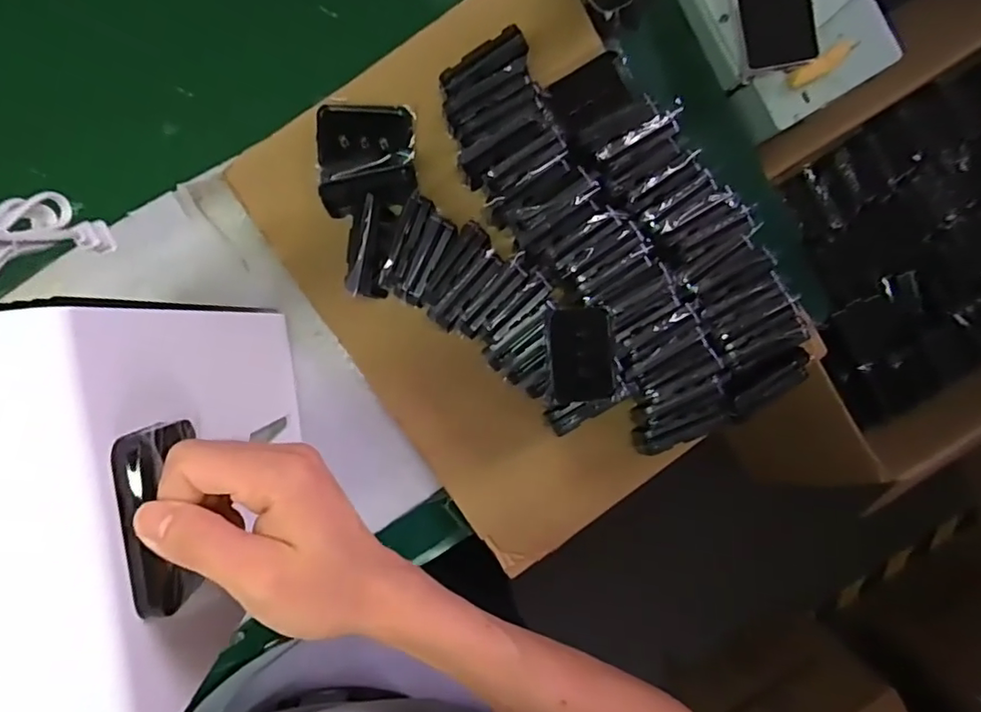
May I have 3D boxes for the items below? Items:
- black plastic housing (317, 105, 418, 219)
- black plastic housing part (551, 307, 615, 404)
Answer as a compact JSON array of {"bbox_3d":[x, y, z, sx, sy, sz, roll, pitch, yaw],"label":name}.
[{"bbox_3d":[-0.114,-0.181,0.520,0.088,0.053,0.104,-5,95,-5],"label":"black plastic housing"},{"bbox_3d":[0.084,-0.001,0.524,0.056,0.011,0.085,-4,95,-5],"label":"black plastic housing part"}]

